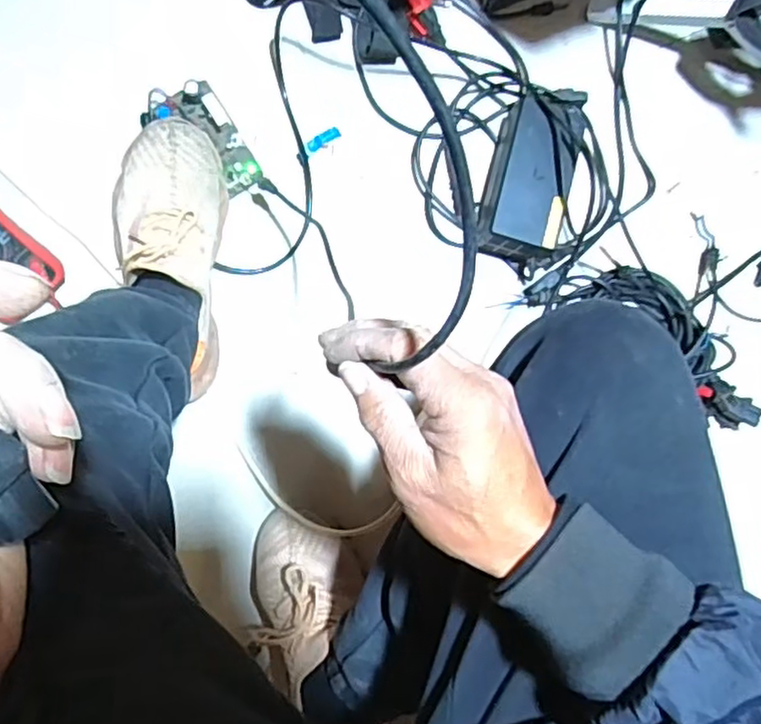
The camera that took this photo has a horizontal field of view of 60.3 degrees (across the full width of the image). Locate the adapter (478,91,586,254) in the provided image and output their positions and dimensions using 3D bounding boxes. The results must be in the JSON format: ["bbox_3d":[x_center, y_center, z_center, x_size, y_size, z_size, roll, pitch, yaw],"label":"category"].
[{"bbox_3d":[0.171,-0.212,0.742,0.092,0.068,0.182,12,88,-5],"label":"adapter"}]

